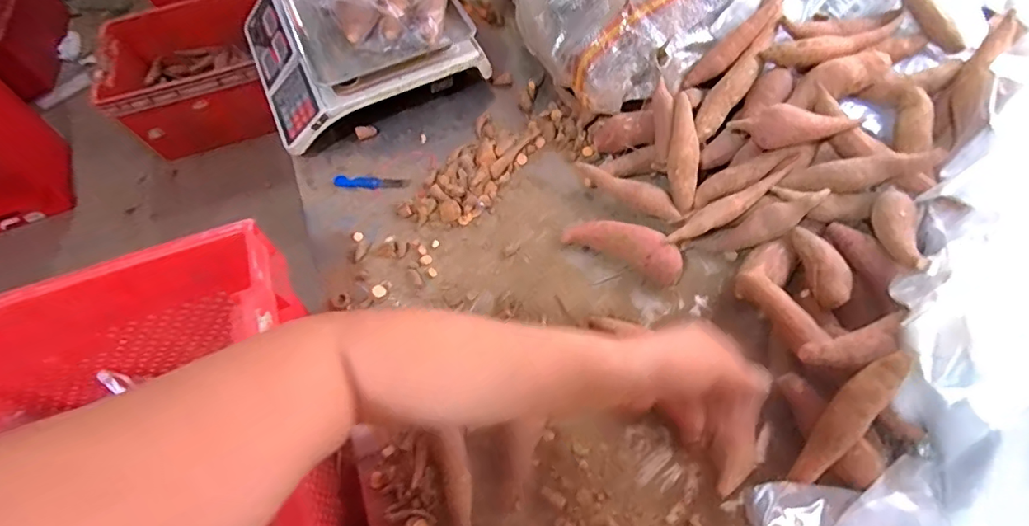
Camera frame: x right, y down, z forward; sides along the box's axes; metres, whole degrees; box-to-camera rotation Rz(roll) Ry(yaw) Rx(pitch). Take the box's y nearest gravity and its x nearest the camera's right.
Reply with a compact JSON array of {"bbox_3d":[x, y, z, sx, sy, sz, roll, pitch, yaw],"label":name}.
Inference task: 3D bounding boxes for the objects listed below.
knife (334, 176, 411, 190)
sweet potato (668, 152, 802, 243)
[{"bbox_3d":[-0.208,-0.116,0.754,0.114,0.011,0.019,6,63,7],"label":"knife"},{"bbox_3d":[0.268,-0.075,0.630,0.190,0.030,0.029,-29,64,-11],"label":"sweet potato"}]

